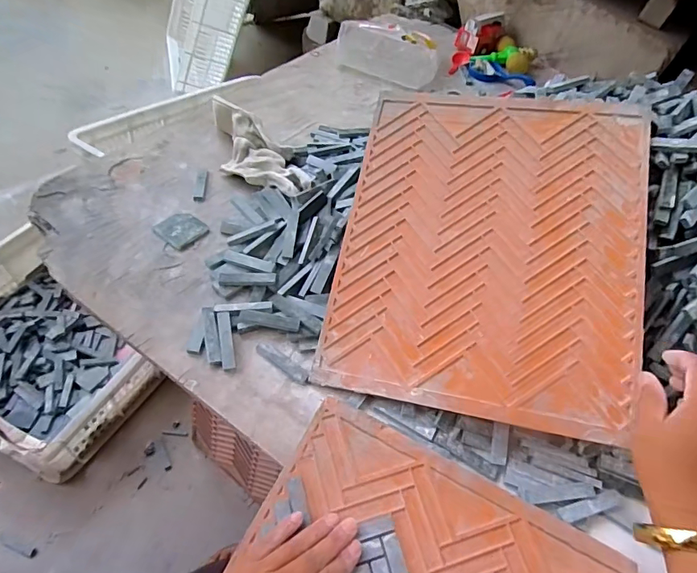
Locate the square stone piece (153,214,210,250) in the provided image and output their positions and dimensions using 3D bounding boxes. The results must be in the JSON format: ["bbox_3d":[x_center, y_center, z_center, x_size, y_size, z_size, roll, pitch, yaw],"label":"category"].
[{"bbox_3d":[-0.206,-0.071,0.570,0.052,0.007,0.049,-36,65,-29],"label":"square stone piece"}]

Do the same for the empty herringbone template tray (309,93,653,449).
[{"bbox_3d":[0.139,-0.045,0.469,0.284,0.007,0.342,9,75,14],"label":"empty herringbone template tray"}]

